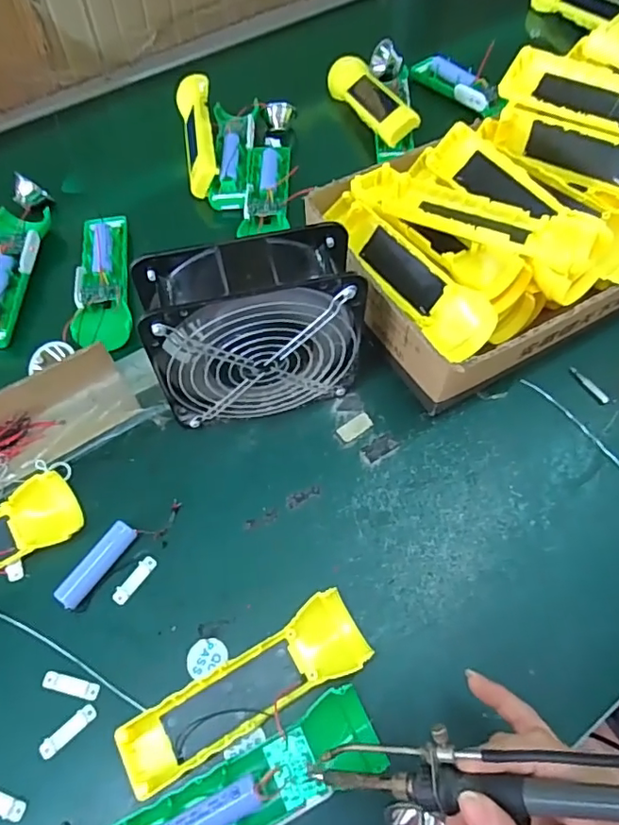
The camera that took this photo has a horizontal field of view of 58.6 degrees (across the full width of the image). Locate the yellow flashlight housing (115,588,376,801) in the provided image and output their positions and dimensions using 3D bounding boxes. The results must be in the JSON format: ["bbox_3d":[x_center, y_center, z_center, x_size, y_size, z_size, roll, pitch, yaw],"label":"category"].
[{"bbox_3d":[-0.040,0.178,0.357,0.162,0.023,0.047,-26,64,-14],"label":"yellow flashlight housing"}]

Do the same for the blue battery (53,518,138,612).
[{"bbox_3d":[-0.152,0.109,0.395,0.016,0.018,0.066,33,66,16],"label":"blue battery"}]

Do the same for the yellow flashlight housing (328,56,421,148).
[{"bbox_3d":[0.072,-0.373,0.657,0.043,0.036,0.167,-21,63,-11],"label":"yellow flashlight housing"}]

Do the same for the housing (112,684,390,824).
[{"bbox_3d":[-0.035,0.224,0.325,0.164,0.025,0.046,-22,64,-14],"label":"housing"}]

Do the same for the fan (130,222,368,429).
[{"bbox_3d":[-0.039,-0.057,0.412,0.146,0.147,0.063,-14,62,-8],"label":"fan"}]

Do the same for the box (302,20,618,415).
[{"bbox_3d":[0.225,-0.192,0.483,0.415,0.151,0.218,-27,67,-13],"label":"box"}]

